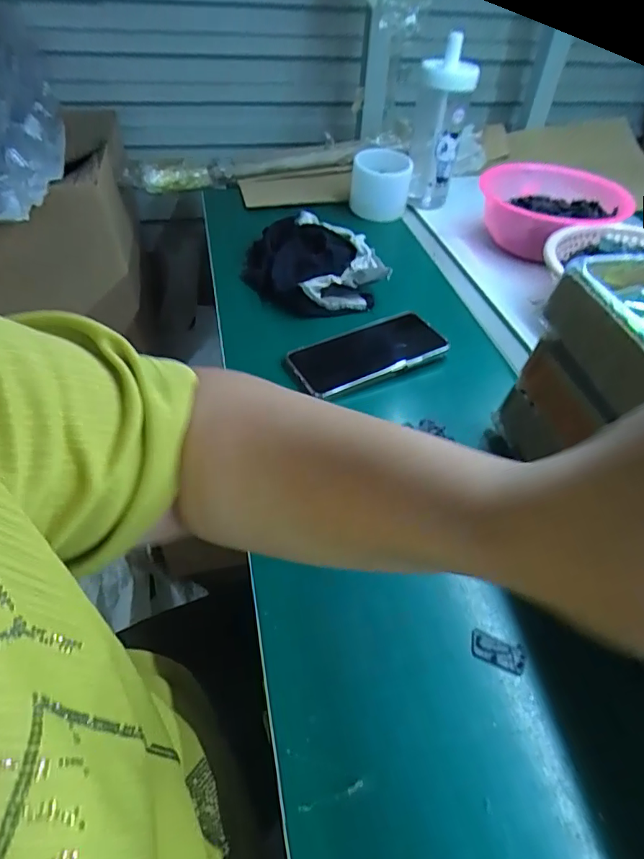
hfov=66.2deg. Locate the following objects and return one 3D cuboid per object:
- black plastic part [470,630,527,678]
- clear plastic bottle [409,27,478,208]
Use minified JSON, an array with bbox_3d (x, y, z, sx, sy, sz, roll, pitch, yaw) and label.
[{"bbox_3d":[0.116,0.146,0.324,0.034,0.004,0.019,16,48,11],"label":"black plastic part"},{"bbox_3d":[0.166,-0.425,0.710,0.075,0.199,0.060,10,47,6],"label":"clear plastic bottle"}]

